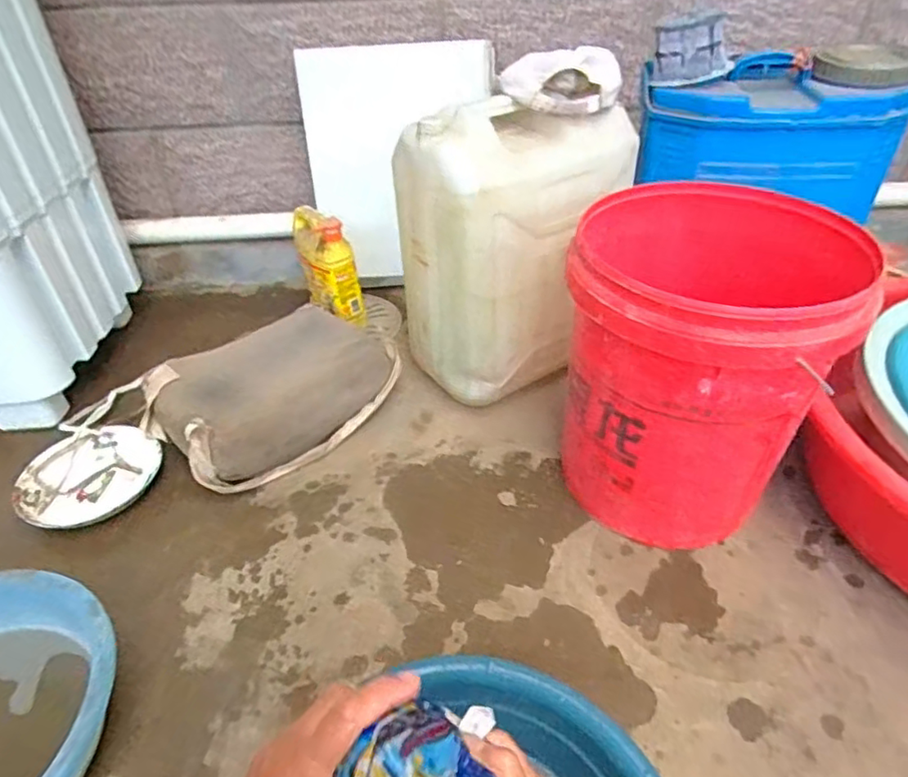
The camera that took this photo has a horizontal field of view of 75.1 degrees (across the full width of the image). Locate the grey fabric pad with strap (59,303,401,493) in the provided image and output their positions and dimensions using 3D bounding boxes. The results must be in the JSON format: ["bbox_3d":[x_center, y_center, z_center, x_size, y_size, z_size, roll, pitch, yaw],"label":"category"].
[{"bbox_3d":[-0.277,0.004,0.908,0.217,0.115,0.320,30,50,32],"label":"grey fabric pad with strap"}]

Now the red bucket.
[{"bbox_3d":[0.286,-0.017,0.730,0.286,0.355,0.294,14,43,18],"label":"red bucket"}]

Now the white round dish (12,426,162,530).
[{"bbox_3d":[-0.529,0.123,0.866,0.183,0.034,0.156,-20,44,-19],"label":"white round dish"}]

